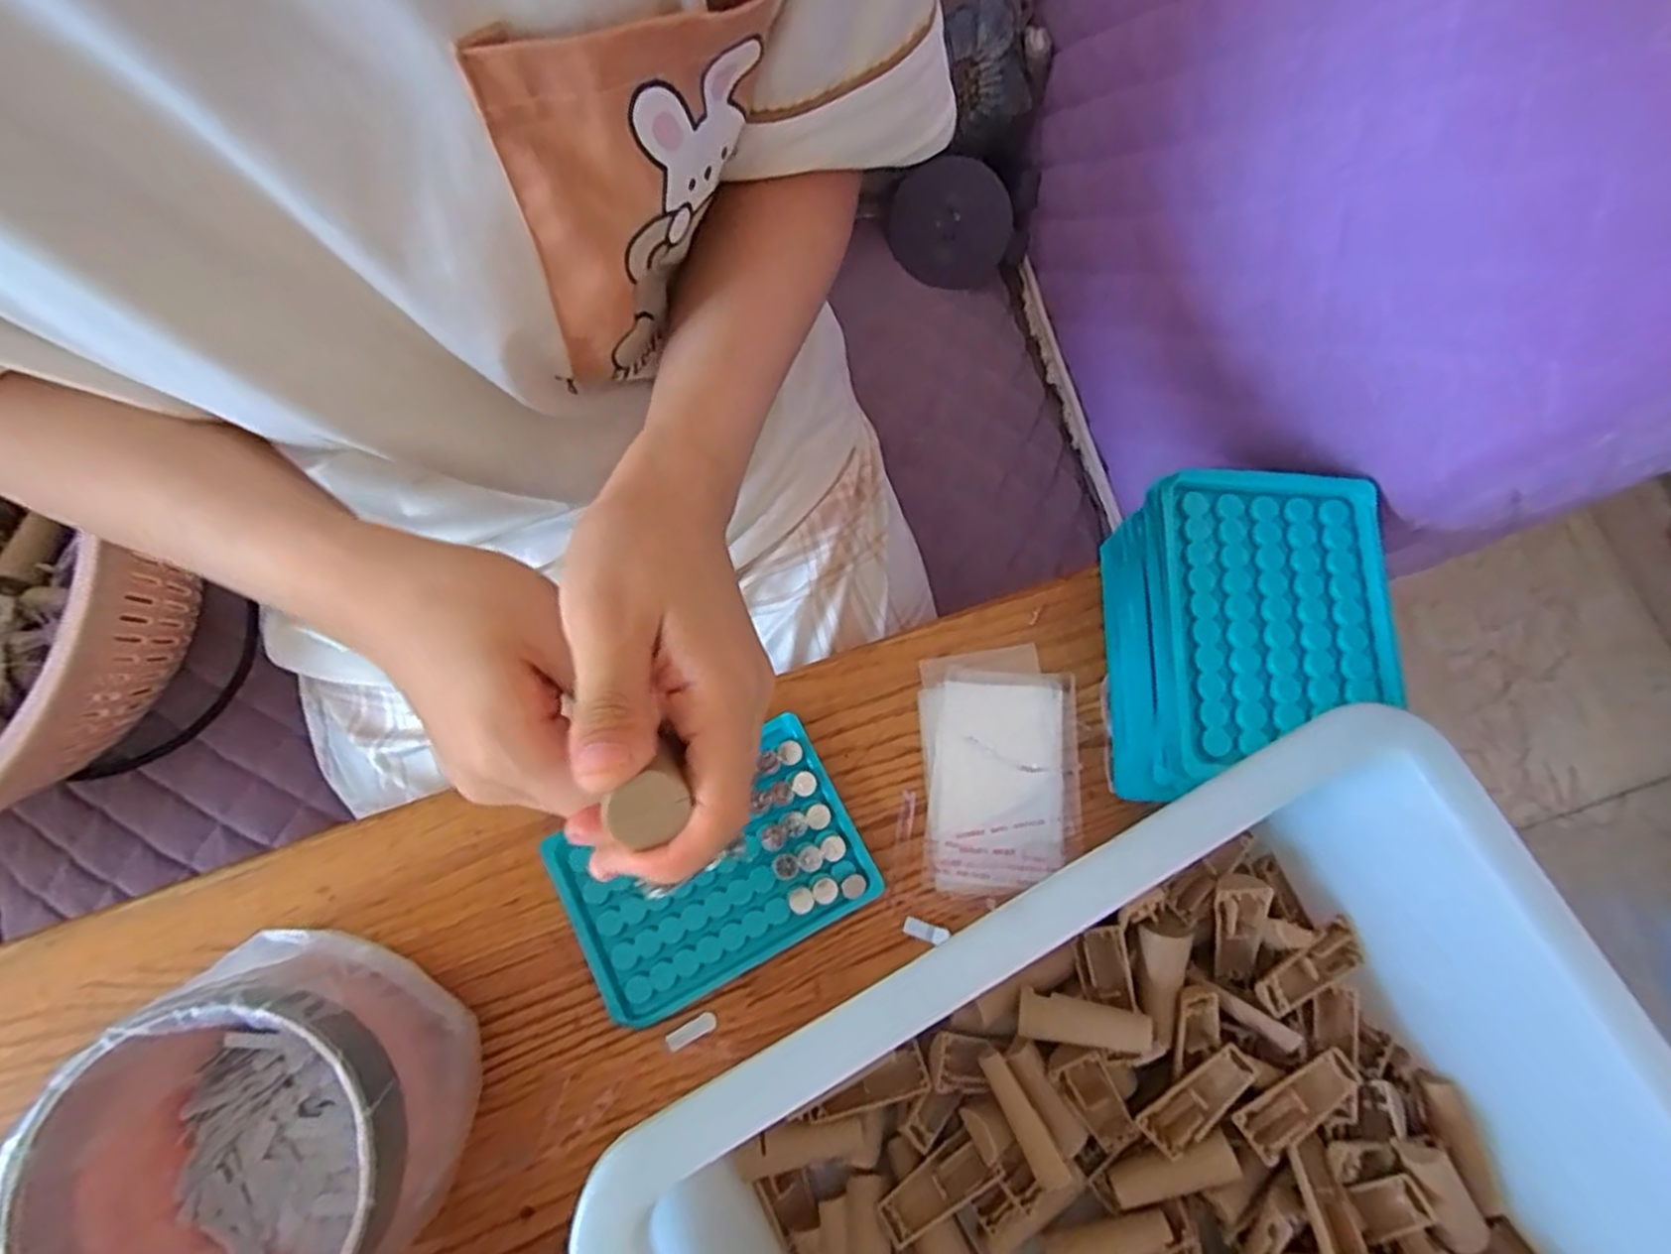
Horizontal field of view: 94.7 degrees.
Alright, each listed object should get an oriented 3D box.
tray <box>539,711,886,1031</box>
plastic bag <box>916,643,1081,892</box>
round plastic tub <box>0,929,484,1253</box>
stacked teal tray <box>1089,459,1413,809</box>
[{"bbox_3d":[-0.056,0.113,0.357,0.132,0.009,0.090,-28,78,-8],"label":"tray"},{"bbox_3d":[0.081,0.068,0.377,0.075,0.005,0.112,-2,76,-2],"label":"plastic bag"},{"bbox_3d":[-0.212,0.192,0.292,0.116,0.088,0.118,0,76,-2],"label":"round plastic tub"},{"bbox_3d":[0.185,0.008,0.361,0.101,0.073,0.138,2,76,-1],"label":"stacked teal tray"}]

